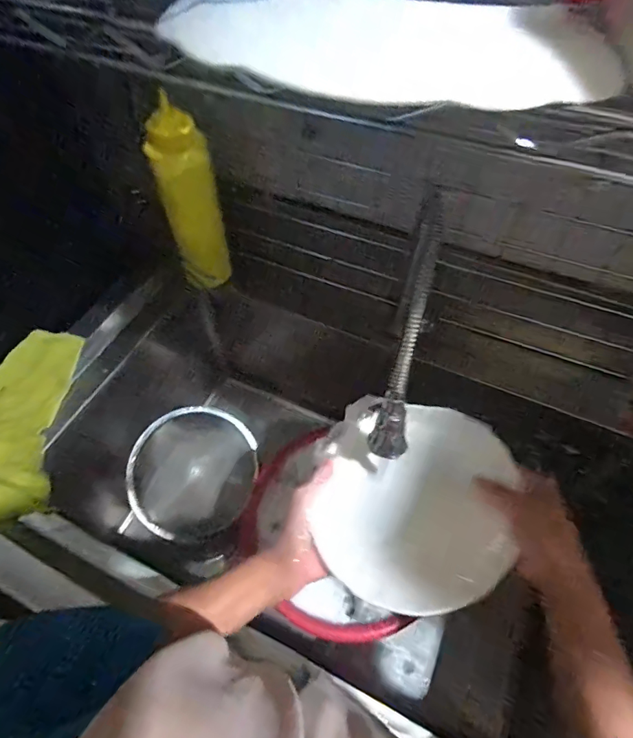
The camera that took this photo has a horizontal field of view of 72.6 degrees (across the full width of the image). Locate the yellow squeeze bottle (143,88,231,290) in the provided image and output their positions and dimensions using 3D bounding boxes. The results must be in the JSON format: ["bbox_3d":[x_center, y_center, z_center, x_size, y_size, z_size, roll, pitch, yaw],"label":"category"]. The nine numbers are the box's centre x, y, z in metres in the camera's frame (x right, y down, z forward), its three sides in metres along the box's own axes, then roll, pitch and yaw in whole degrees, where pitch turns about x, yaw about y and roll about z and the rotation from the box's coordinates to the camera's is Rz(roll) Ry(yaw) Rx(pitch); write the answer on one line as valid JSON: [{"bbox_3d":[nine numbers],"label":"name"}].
[{"bbox_3d":[-0.179,-0.223,0.615,0.058,0.257,0.072,21,58,15],"label":"yellow squeeze bottle"}]

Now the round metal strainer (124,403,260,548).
[{"bbox_3d":[-0.212,0.188,0.773,0.227,0.080,0.237,-46,108,-17],"label":"round metal strainer"}]

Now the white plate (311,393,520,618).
[{"bbox_3d":[0.095,0.131,0.444,0.189,0.019,0.201,-11,54,16],"label":"white plate"}]

